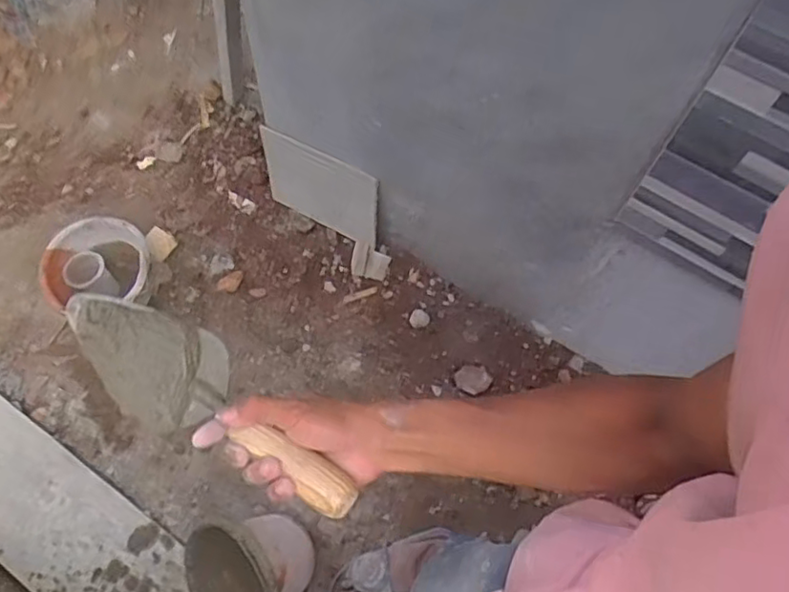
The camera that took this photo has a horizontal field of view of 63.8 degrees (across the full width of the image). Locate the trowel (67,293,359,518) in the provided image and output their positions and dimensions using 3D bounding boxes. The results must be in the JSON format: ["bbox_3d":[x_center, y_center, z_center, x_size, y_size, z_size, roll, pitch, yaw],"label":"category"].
[{"bbox_3d":[-0.160,0.090,0.550,0.307,0.059,0.091,30,66,19],"label":"trowel"}]

